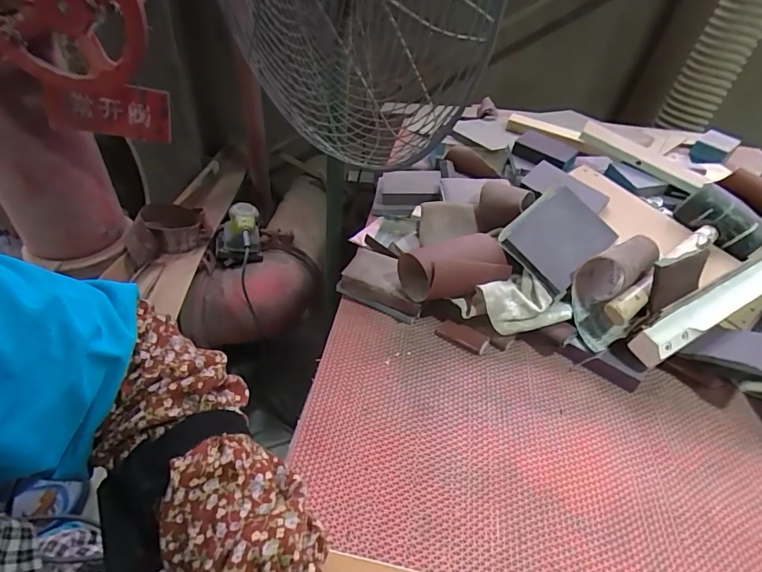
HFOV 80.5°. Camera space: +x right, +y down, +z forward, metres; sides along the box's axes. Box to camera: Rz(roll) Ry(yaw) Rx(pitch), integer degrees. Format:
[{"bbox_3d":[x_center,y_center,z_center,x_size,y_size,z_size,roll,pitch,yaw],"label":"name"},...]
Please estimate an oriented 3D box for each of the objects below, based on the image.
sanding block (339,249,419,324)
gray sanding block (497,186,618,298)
[{"bbox_3d":[0.006,-0.003,0.629,0.121,0.045,0.072,21,45,16],"label":"sanding block"},{"bbox_3d":[0.236,-0.064,0.607,0.123,0.022,0.108,-42,84,-7],"label":"gray sanding block"}]

